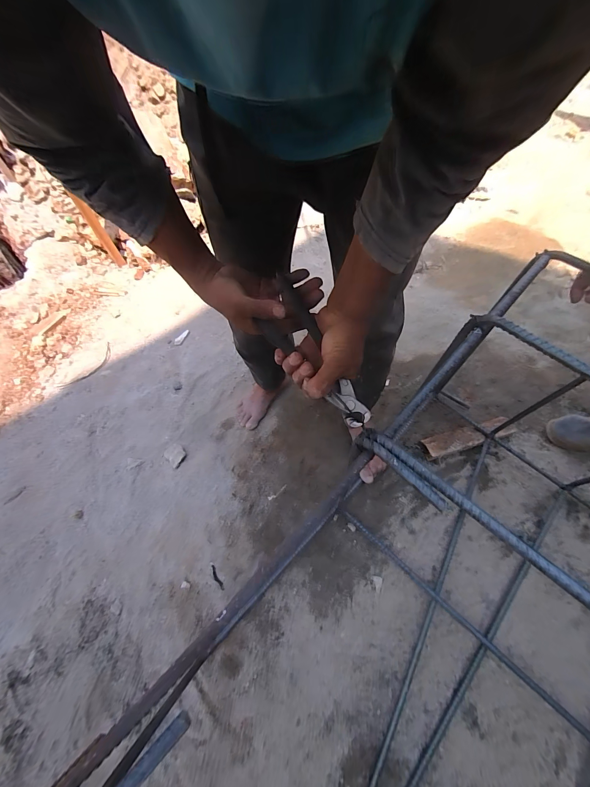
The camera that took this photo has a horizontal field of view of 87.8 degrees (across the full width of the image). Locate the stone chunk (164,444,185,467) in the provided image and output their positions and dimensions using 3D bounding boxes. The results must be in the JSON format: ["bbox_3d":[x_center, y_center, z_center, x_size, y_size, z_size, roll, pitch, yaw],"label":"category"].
[{"bbox_3d":[-0.330,0.167,0.846,0.064,0.011,0.050,37,68,22],"label":"stone chunk"}]

